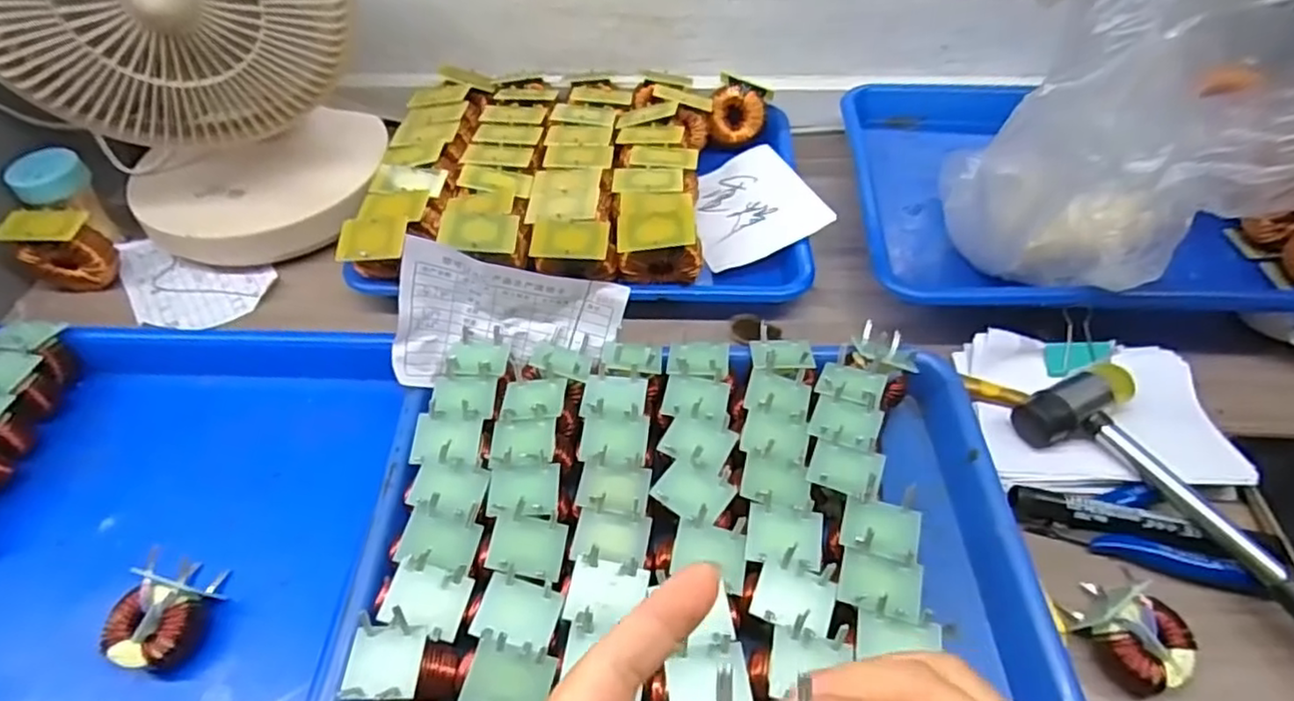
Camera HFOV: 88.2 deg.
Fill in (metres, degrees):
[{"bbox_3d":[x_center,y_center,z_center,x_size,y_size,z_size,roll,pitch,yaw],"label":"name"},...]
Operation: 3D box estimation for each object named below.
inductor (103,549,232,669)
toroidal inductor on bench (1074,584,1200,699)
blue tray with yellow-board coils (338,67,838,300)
[{"bbox_3d":[-0.238,0.131,0.333,0.037,0.034,0.052,15,52,13],"label":"inductor"},{"bbox_3d":[0.233,0.135,0.313,0.038,0.024,0.040,-18,52,-14],"label":"toroidal inductor on bench"},{"bbox_3d":[-0.038,-0.135,0.519,0.315,0.068,0.234,1,50,2],"label":"blue tray with yellow-board coils"}]

